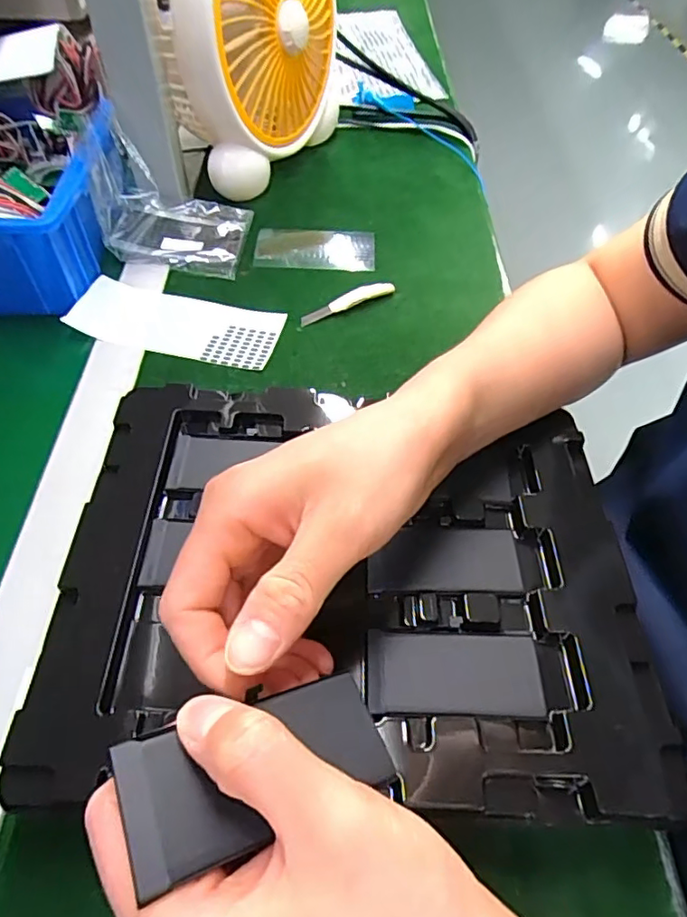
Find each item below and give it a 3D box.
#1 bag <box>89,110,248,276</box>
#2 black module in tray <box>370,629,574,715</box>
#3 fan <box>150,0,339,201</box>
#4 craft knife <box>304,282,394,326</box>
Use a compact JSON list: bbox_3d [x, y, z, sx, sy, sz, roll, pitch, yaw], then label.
[{"bbox_3d":[-0.147,-0.224,0.481,0.115,0.080,0.095,3,54,-1],"label":"bag"},{"bbox_3d":[0.054,0.095,0.248,0.086,0.006,0.036,1,54,-2],"label":"black module in tray"},{"bbox_3d":[-0.082,-0.395,0.508,0.077,0.256,0.220,24,57,14],"label":"fan"},{"bbox_3d":[0.004,-0.132,0.463,0.086,0.011,0.011,-24,59,-18],"label":"craft knife"}]

